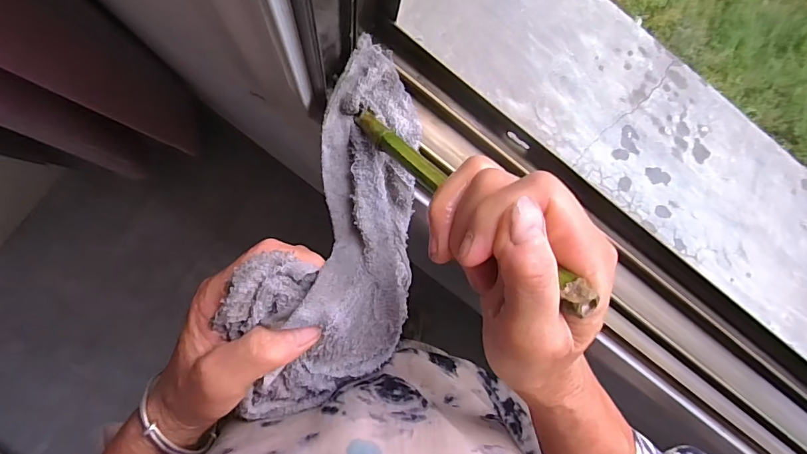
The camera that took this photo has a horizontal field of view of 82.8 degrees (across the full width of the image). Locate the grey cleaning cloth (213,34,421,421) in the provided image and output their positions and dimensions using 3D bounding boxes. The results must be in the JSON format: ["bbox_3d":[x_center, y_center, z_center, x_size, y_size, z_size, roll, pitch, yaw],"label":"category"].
[{"bbox_3d":[-0.035,0.002,0.272,0.095,0.070,0.222,13,77,-6],"label":"grey cleaning cloth"}]

